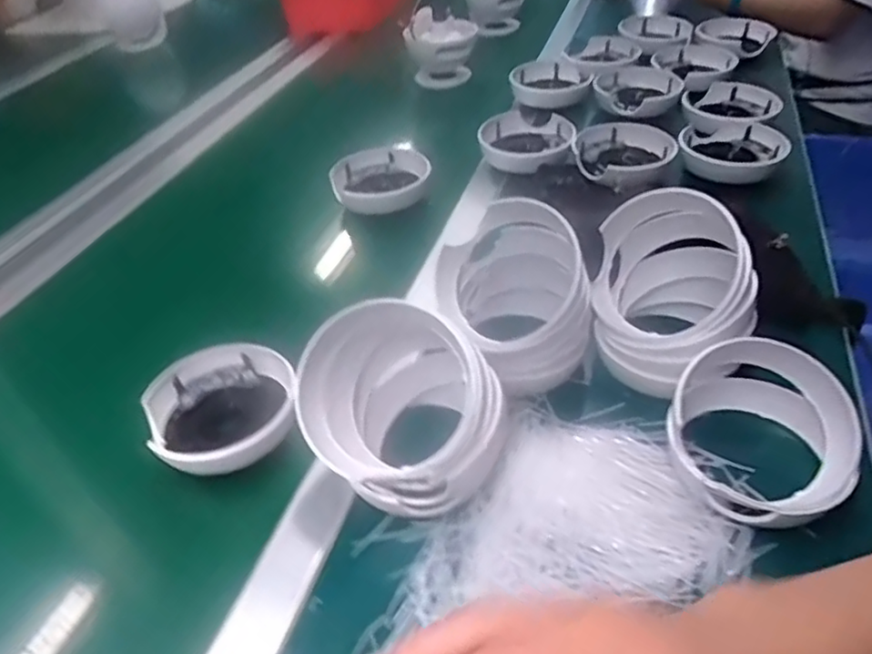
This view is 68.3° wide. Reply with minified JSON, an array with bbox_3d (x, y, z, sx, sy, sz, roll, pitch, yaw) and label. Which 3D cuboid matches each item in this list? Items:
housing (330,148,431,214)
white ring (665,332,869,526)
[{"bbox_3d":[-0.067,-0.178,0.785,0.108,0.042,0.106,-2,42,2],"label":"housing"},{"bbox_3d":[0.225,0.071,0.442,0.119,0.065,0.111,-2,42,2],"label":"white ring"}]

